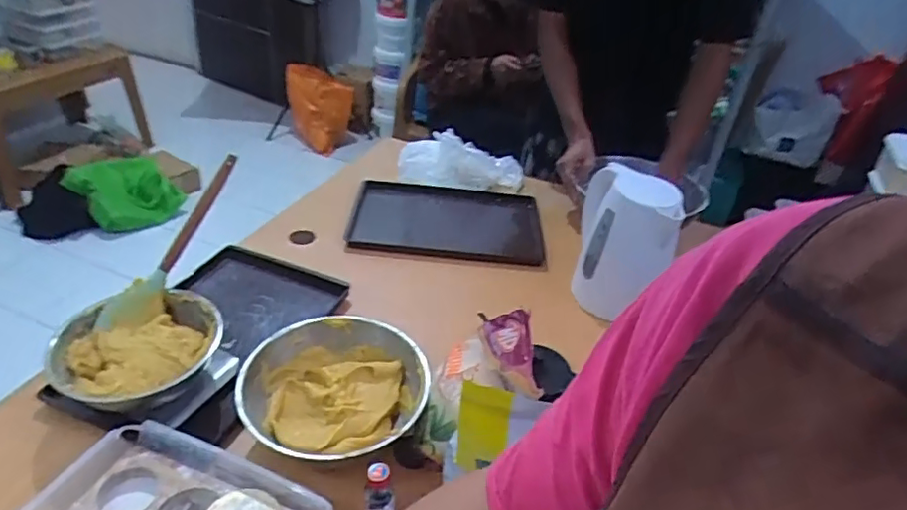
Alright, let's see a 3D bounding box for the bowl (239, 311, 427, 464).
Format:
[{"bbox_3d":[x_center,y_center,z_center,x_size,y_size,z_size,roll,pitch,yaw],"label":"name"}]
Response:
[{"bbox_3d":[-0.142,0.176,0.722,0.215,0.077,0.210,5,35,-3],"label":"bowl"}]

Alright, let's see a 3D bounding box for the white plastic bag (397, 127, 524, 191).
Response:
[{"bbox_3d":[0.022,-0.222,1.321,0.280,0.088,0.109,1,35,-8],"label":"white plastic bag"}]

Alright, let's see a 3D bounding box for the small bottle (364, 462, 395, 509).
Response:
[{"bbox_3d":[-0.077,0.256,0.613,0.030,0.084,0.032,2,35,-7],"label":"small bottle"}]

